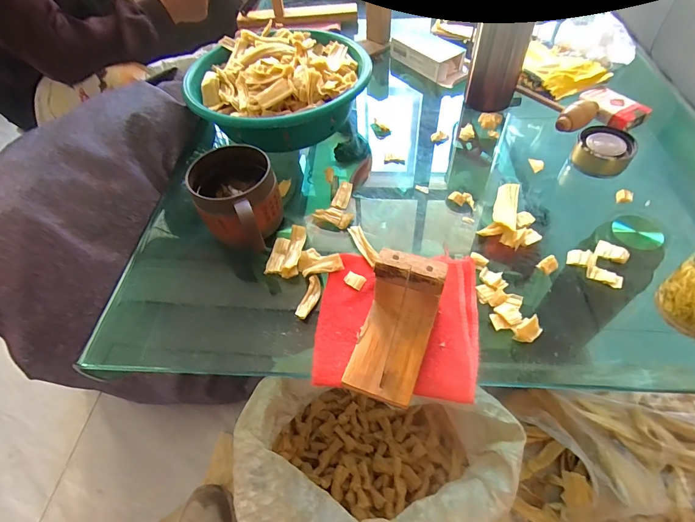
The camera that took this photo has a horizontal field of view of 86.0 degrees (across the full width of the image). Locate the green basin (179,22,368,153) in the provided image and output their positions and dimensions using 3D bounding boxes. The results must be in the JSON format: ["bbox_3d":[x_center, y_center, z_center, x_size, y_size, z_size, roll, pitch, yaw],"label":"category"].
[{"bbox_3d":[-0.103,-0.262,0.552,0.240,0.077,0.235,-2,53,3],"label":"green basin"}]

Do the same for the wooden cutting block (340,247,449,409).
[{"bbox_3d":[0.040,0.059,0.323,0.060,0.078,0.106,15,56,15],"label":"wooden cutting block"}]

